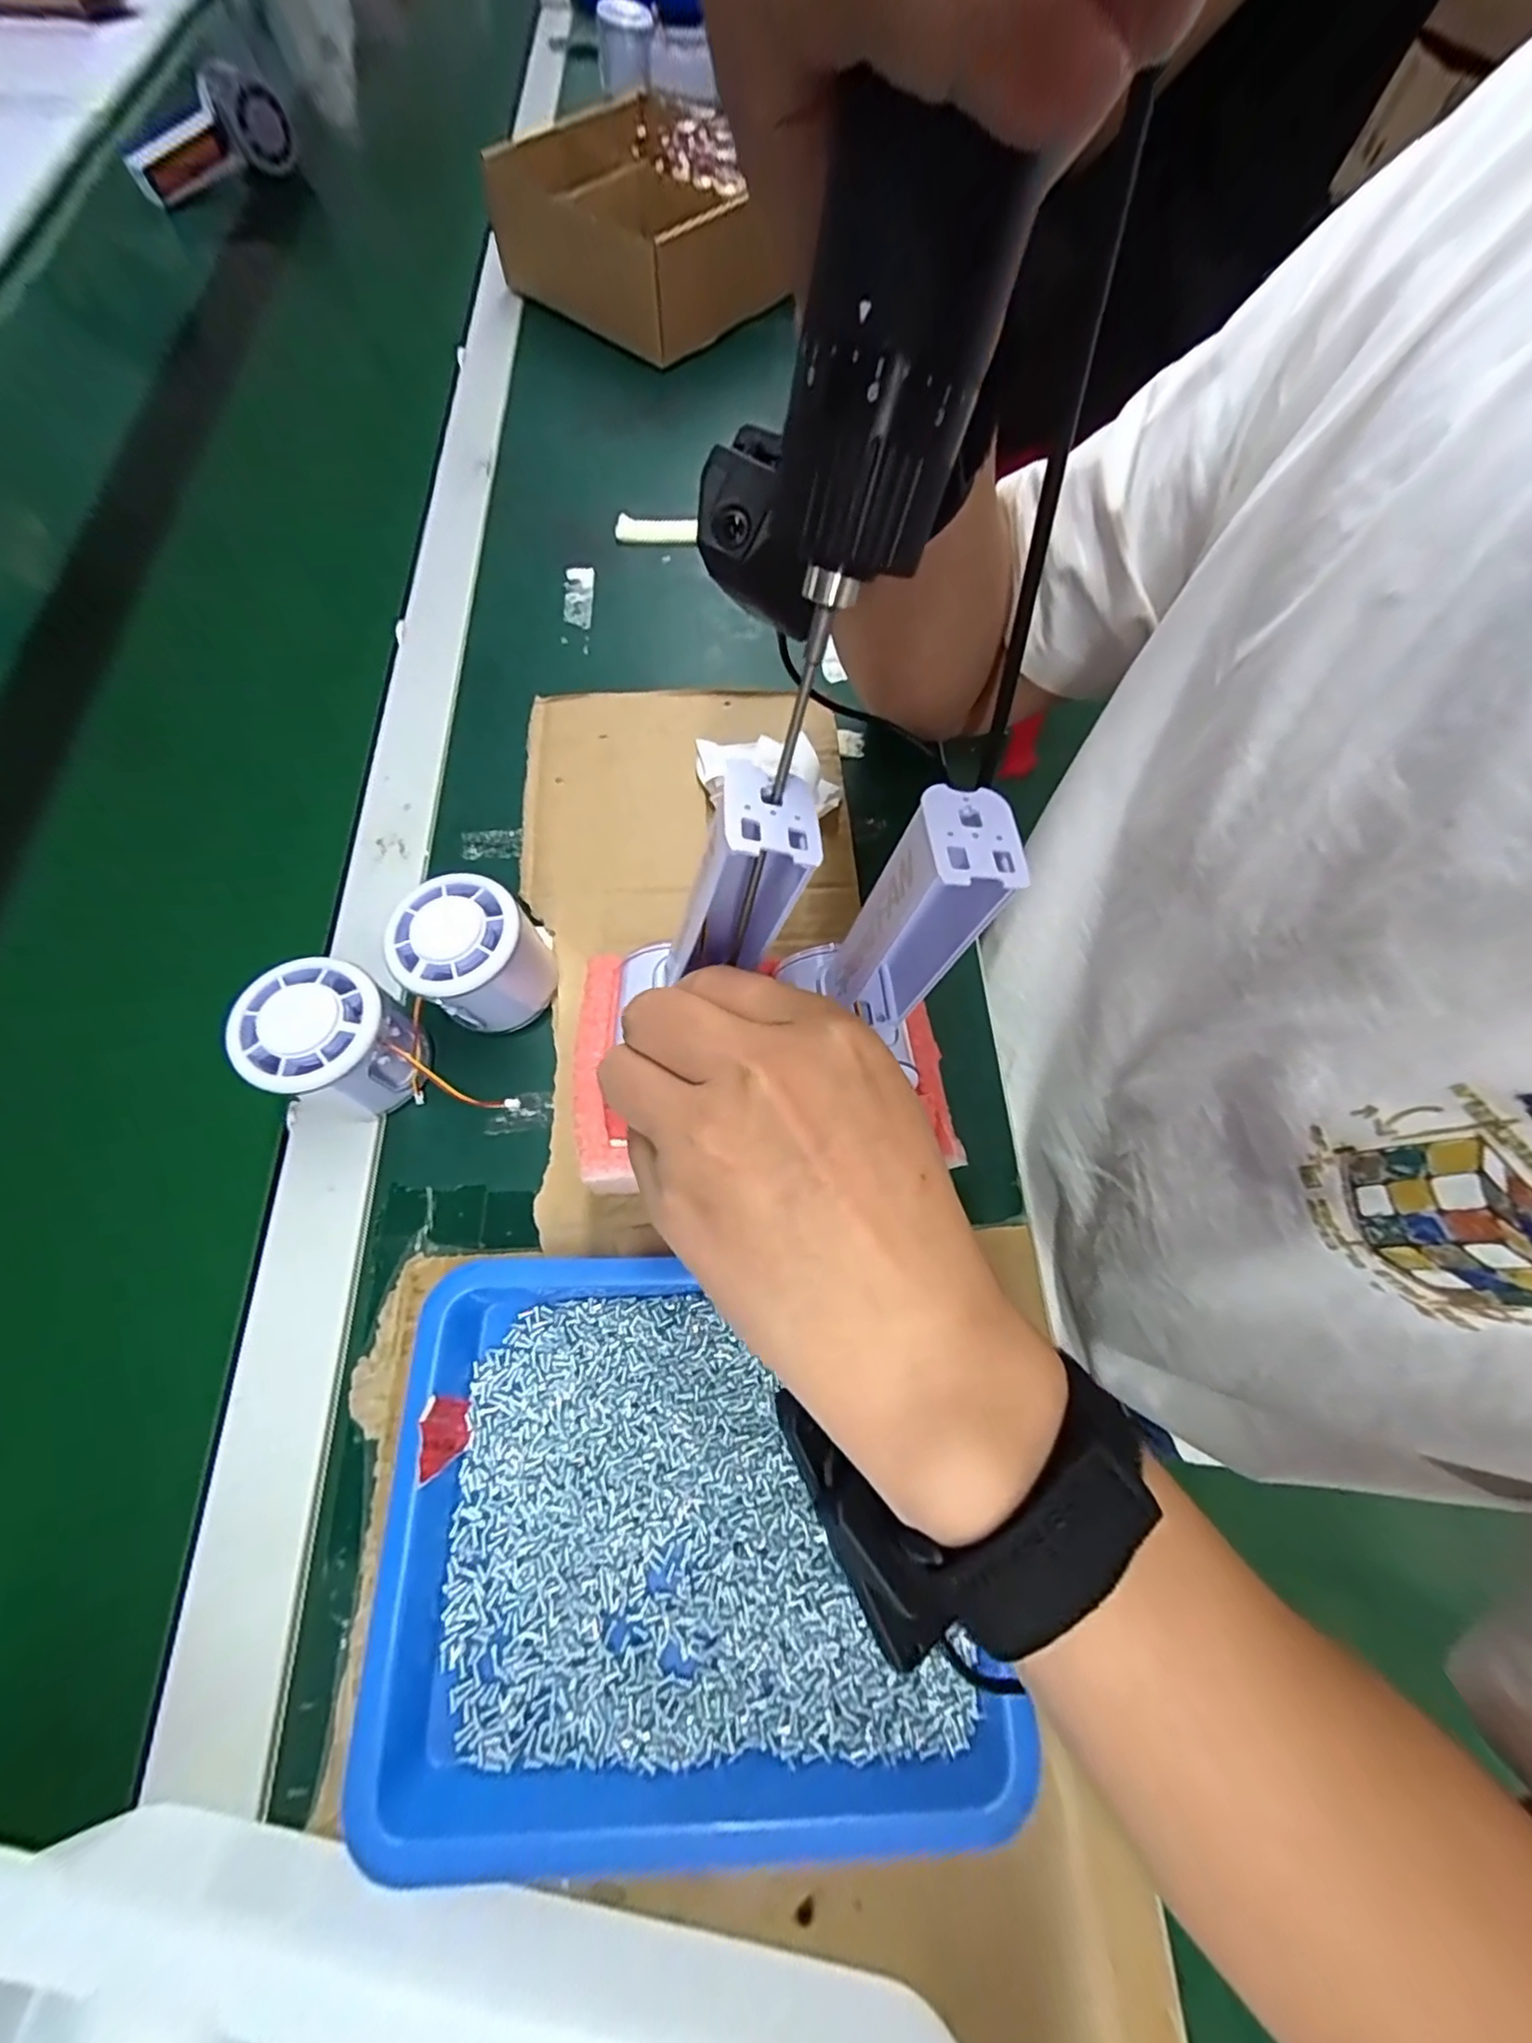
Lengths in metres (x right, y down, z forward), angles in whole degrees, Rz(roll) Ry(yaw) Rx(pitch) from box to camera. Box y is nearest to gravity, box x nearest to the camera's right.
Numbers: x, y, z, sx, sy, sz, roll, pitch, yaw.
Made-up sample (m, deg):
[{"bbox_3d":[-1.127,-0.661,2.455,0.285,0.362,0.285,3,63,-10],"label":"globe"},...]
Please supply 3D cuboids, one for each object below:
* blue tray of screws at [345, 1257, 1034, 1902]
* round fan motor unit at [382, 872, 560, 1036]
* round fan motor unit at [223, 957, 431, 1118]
[{"bbox_3d":[-0.030,0.182,0.240,0.209,0.029,0.178,-3,68,-3],"label":"blue tray of screws"},{"bbox_3d":[-0.133,-0.029,0.301,0.057,0.054,0.055,1,68,-1],"label":"round fan motor unit"},{"bbox_3d":[-0.185,0.012,0.287,0.061,0.061,0.056,1,68,-1],"label":"round fan motor unit"}]

